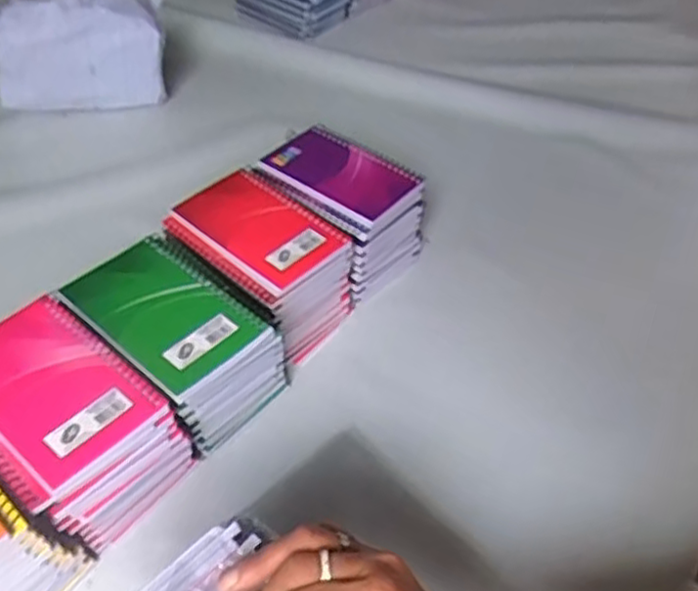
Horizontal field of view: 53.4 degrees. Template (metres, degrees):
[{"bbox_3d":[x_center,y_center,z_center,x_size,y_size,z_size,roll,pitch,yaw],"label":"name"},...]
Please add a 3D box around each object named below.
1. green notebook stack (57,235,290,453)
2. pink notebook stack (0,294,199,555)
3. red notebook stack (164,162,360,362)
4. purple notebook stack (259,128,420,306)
[{"bbox_3d":[-0.121,0.039,0.516,0.132,0.108,0.109,34,53,24],"label":"green notebook stack"},{"bbox_3d":[-0.189,0.093,0.468,0.130,0.111,0.098,36,54,25],"label":"pink notebook stack"},{"bbox_3d":[-0.073,-0.022,0.590,0.138,0.099,0.099,34,53,24],"label":"red notebook stack"},{"bbox_3d":[-0.010,-0.075,0.650,0.138,0.093,0.099,32,54,21],"label":"purple notebook stack"}]

